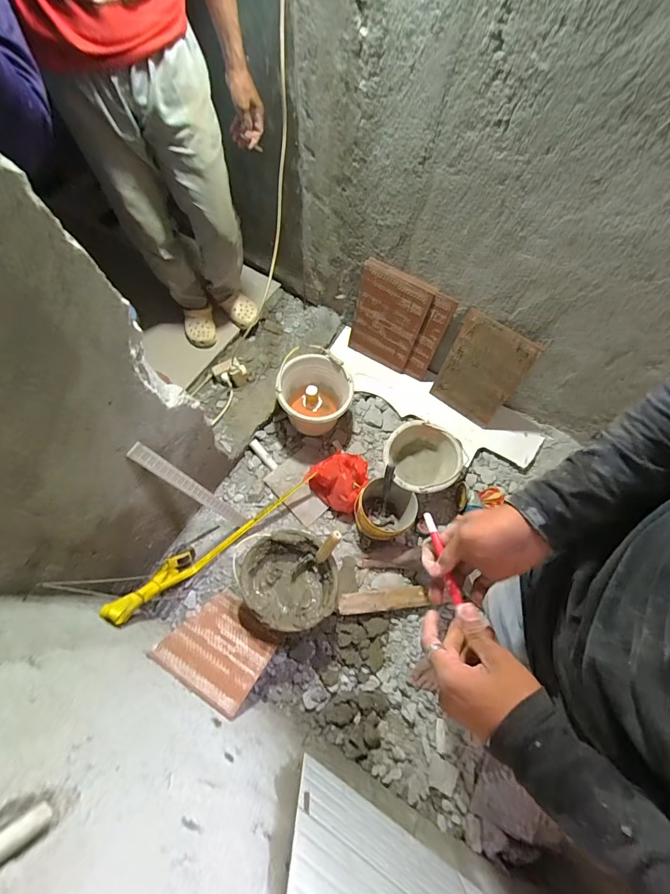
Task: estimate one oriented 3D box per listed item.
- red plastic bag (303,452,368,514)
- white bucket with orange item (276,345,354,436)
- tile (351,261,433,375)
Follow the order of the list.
[{"bbox_3d":[0.000,0.114,1.376,0.206,0.154,0.176,23,70,7],"label":"red plastic bag"},{"bbox_3d":[-0.074,-0.199,1.464,0.259,0.242,0.304,-3,69,-3],"label":"white bucket with orange item"},{"bbox_3d":[0.187,-0.456,1.422,0.250,0.395,0.017,30,61,9],"label":"tile"}]

